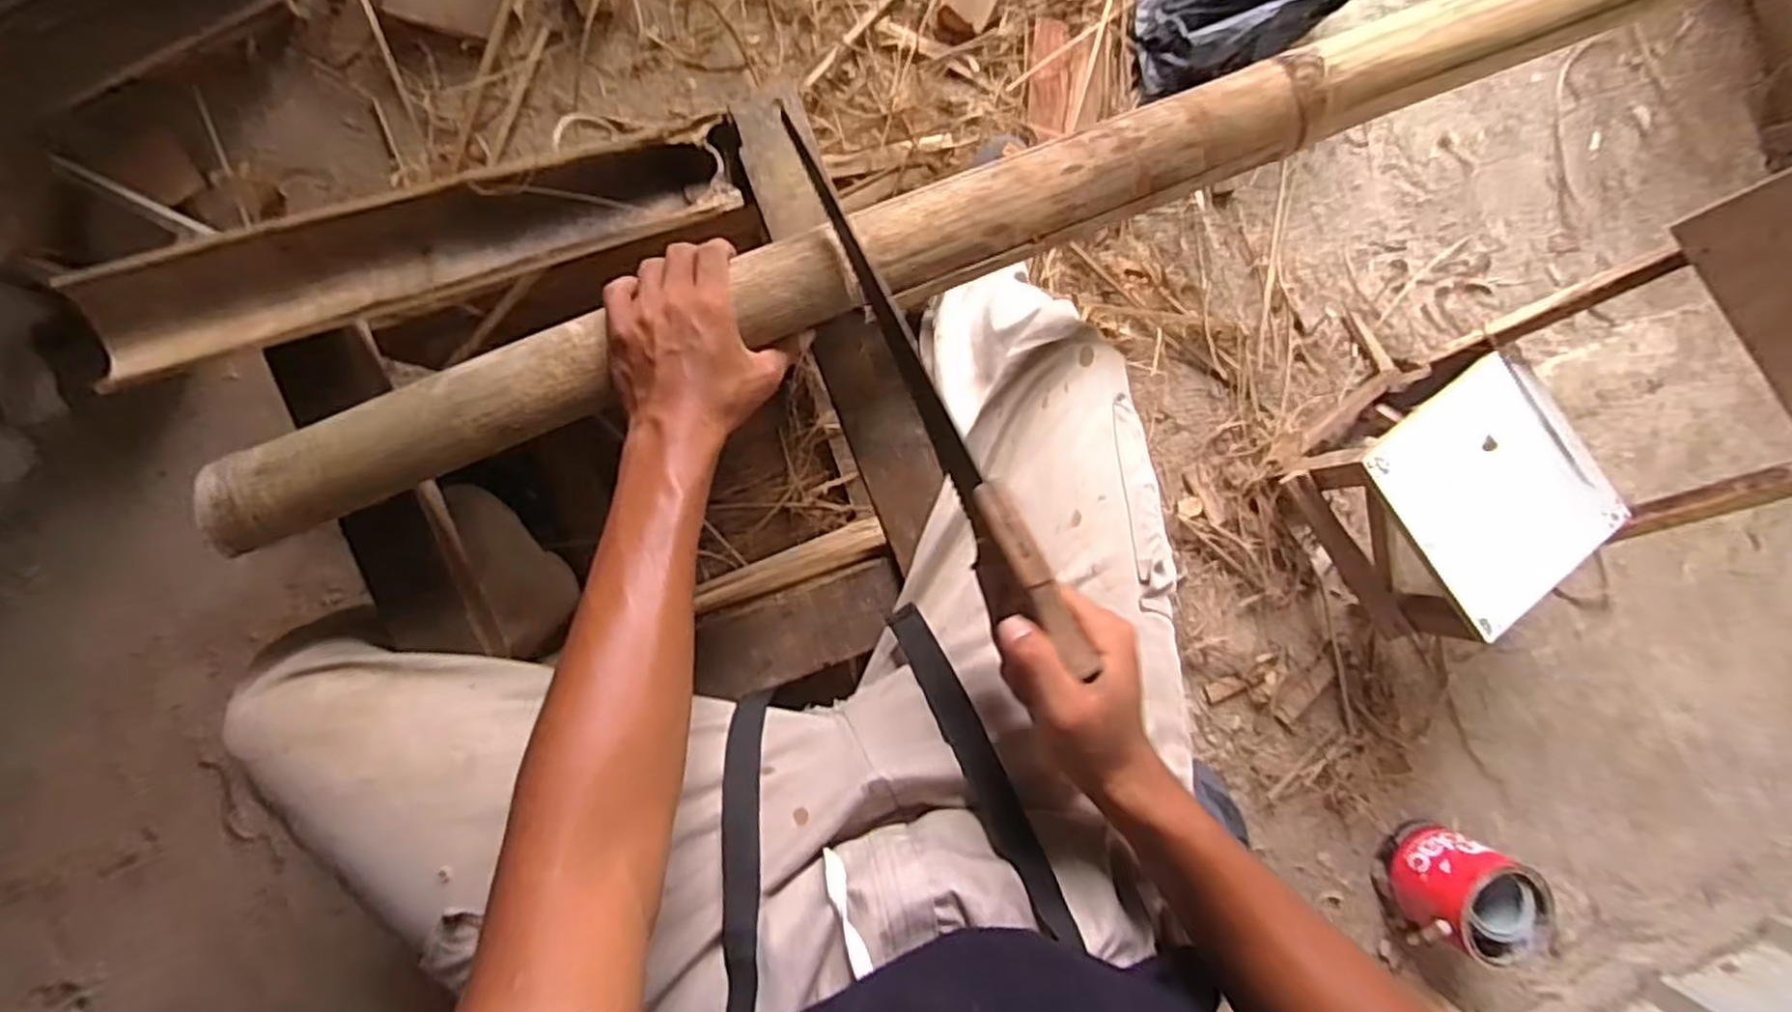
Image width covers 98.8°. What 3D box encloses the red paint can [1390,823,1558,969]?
[{"bbox_3d":[0.845,0.574,1.152,0.148,0.168,0.145,0,92,-8],"label":"red paint can"}]

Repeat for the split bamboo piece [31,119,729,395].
[{"bbox_3d":[-0.311,-0.183,0.527,0.422,0.060,0.081,-22,94,-7],"label":"split bamboo piece"}]

